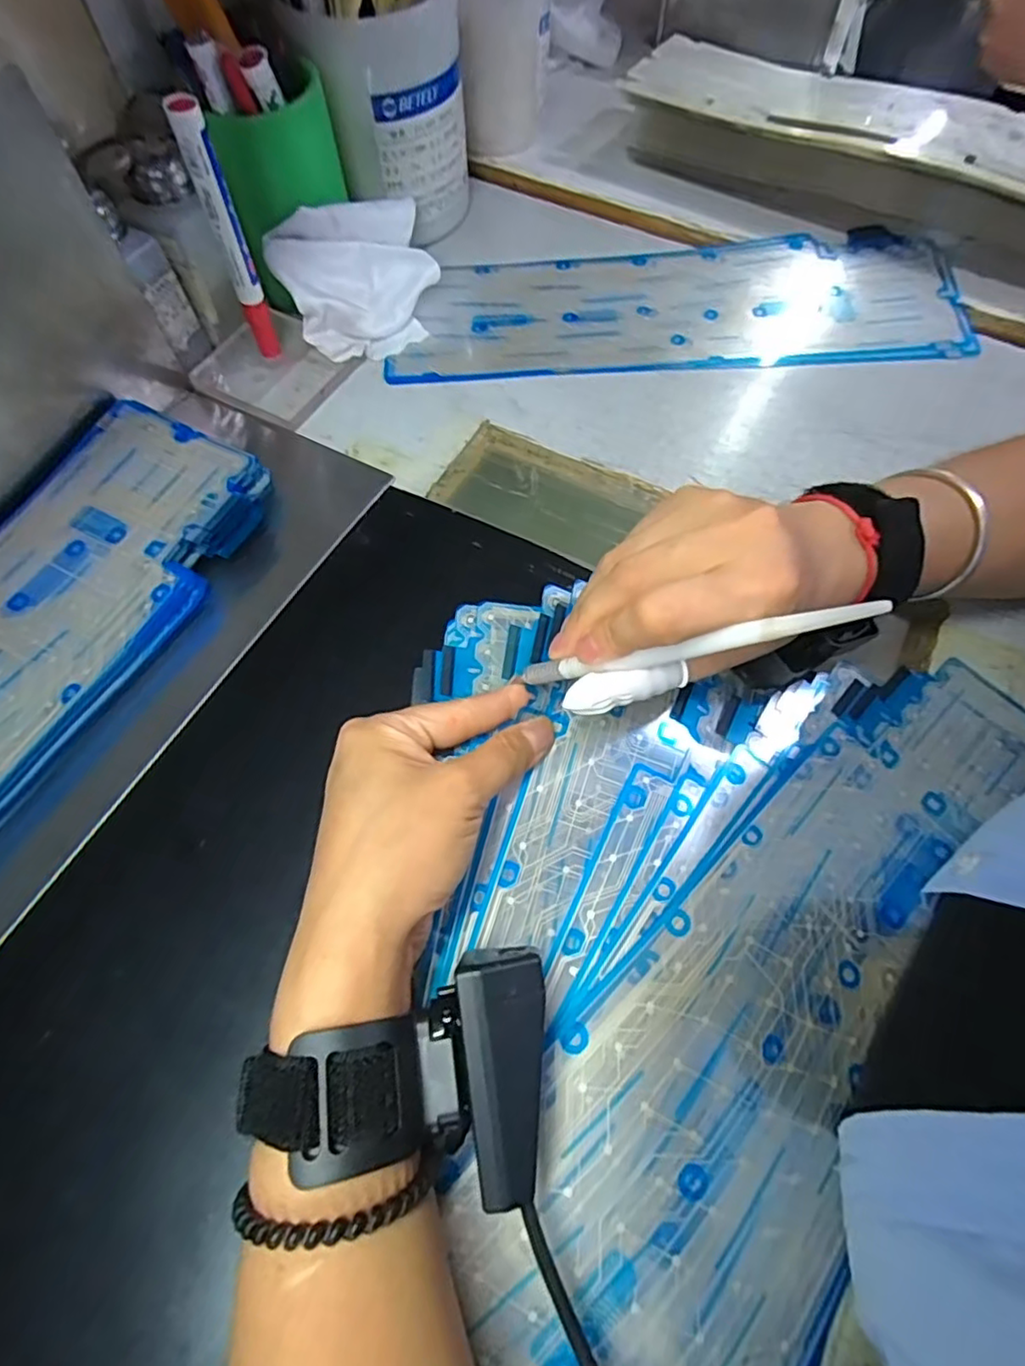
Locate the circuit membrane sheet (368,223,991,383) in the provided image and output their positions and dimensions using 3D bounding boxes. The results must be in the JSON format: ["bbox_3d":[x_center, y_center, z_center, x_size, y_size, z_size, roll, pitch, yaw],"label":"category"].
[{"bbox_3d":[0.117,-0.281,0.453,0.392,0.009,0.130,-2,66,1],"label":"circuit membrane sheet"}]

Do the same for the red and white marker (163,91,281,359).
[{"bbox_3d":[-0.163,-0.252,0.364,0.018,0.143,0.016,-29,67,-12],"label":"red and white marker"}]

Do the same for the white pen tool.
[{"bbox_3d":[0.055,-0.012,0.215,0.129,0.005,0.008,-11,56,40],"label":"white pen tool"}]

